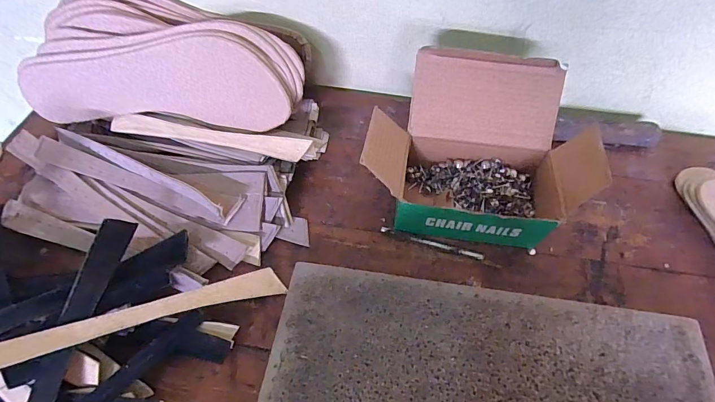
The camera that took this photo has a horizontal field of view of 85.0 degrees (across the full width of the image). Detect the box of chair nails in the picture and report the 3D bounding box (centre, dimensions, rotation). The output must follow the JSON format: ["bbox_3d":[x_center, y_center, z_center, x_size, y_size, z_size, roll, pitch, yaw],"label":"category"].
[{"bbox_3d":[0.091,-0.039,0.319,0.165,0.095,0.123,7,59,1],"label":"box of chair nails"}]

